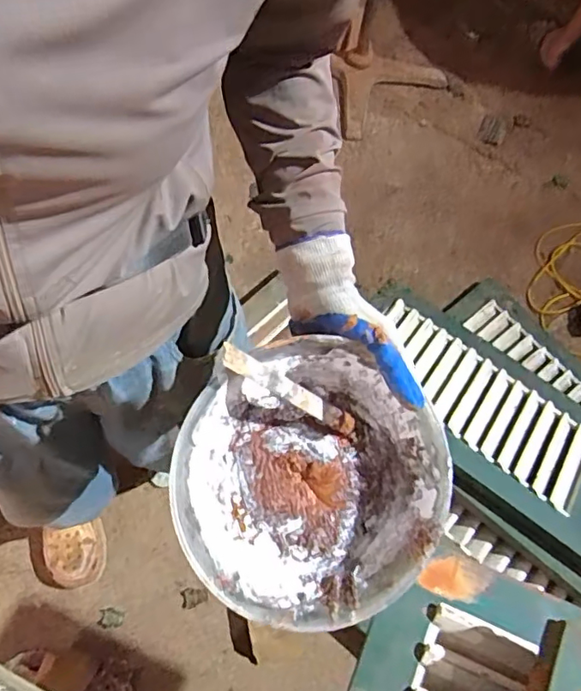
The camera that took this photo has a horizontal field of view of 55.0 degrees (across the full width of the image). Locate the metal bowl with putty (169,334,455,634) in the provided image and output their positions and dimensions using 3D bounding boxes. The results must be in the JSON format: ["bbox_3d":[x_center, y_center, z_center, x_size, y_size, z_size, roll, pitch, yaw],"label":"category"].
[{"bbox_3d":[0.014,0.104,0.445,0.206,0.085,0.206,1,79,-7],"label":"metal bowl with putty"}]

